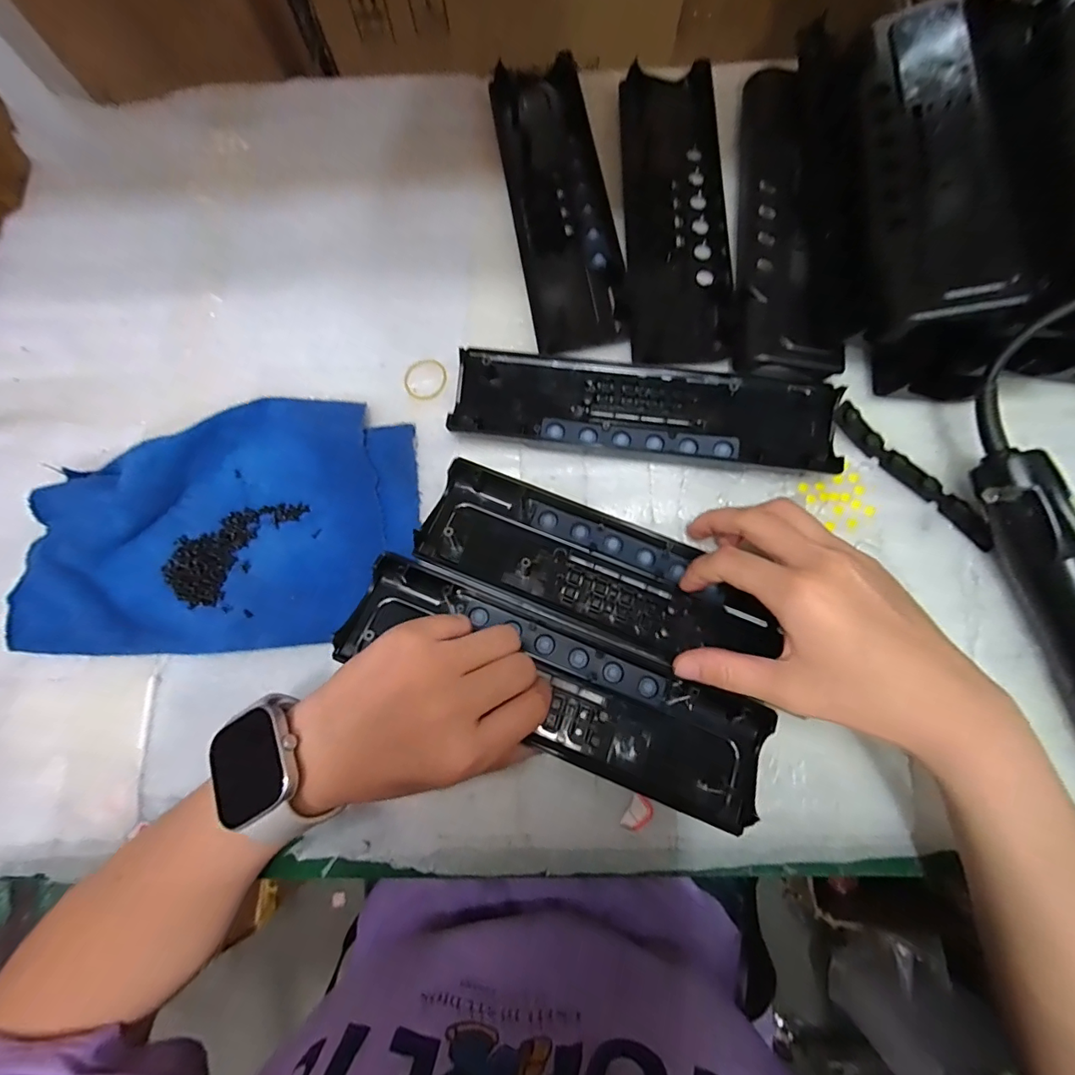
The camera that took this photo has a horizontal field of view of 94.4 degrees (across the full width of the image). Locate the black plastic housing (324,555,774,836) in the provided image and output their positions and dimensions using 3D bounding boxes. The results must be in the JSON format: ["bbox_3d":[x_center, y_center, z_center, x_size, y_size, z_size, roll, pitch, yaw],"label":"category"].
[{"bbox_3d":[0.010,0.083,0.290,0.245,0.022,0.073,26,78,5],"label":"black plastic housing"}]

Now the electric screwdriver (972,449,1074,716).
[{"bbox_3d":[0.304,0.056,0.277,0.031,0.042,0.214,-18,77,-2],"label":"electric screwdriver"}]

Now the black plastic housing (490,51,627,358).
[{"bbox_3d":[0.015,-0.249,0.366,0.071,0.015,0.250,-10,77,0],"label":"black plastic housing"}]

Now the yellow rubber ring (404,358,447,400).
[{"bbox_3d":[-0.078,-0.110,0.347,0.029,0.004,0.030,0,85,2],"label":"yellow rubber ring"}]

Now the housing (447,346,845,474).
[{"bbox_3d":[0.070,-0.087,0.329,0.245,0.015,0.058,7,78,4],"label":"housing"}]

